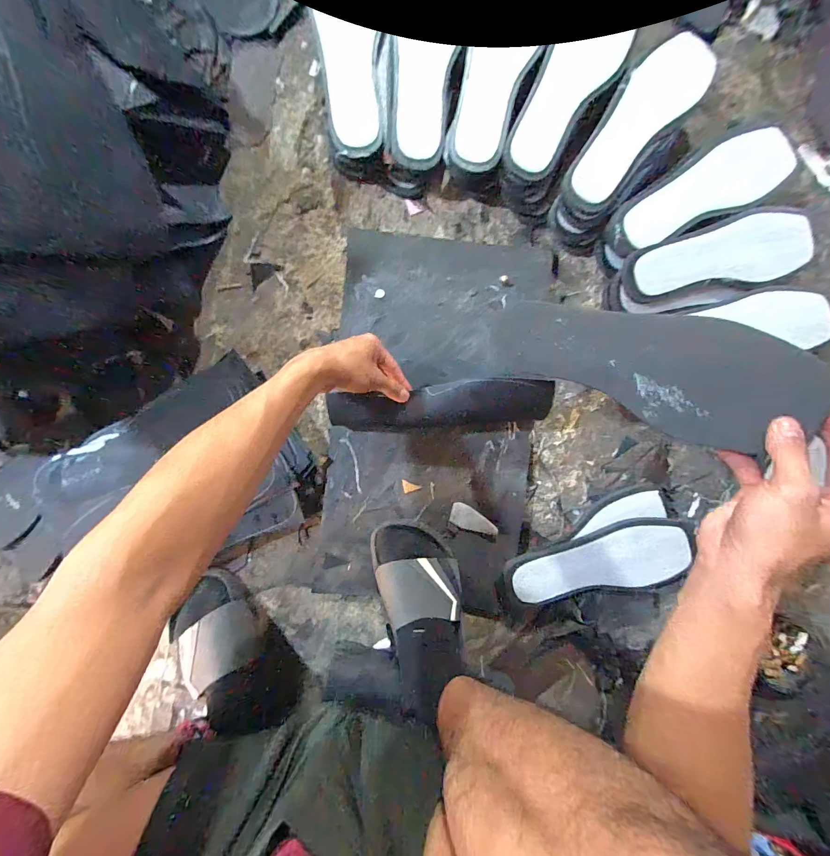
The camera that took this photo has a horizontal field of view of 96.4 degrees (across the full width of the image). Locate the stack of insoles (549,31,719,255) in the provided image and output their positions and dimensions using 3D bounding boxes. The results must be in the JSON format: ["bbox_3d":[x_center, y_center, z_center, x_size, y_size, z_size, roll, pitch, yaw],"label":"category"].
[{"bbox_3d":[0.286,-0.377,0.501,0.110,0.076,0.268,40,89,-1],"label":"stack of insoles"}]

